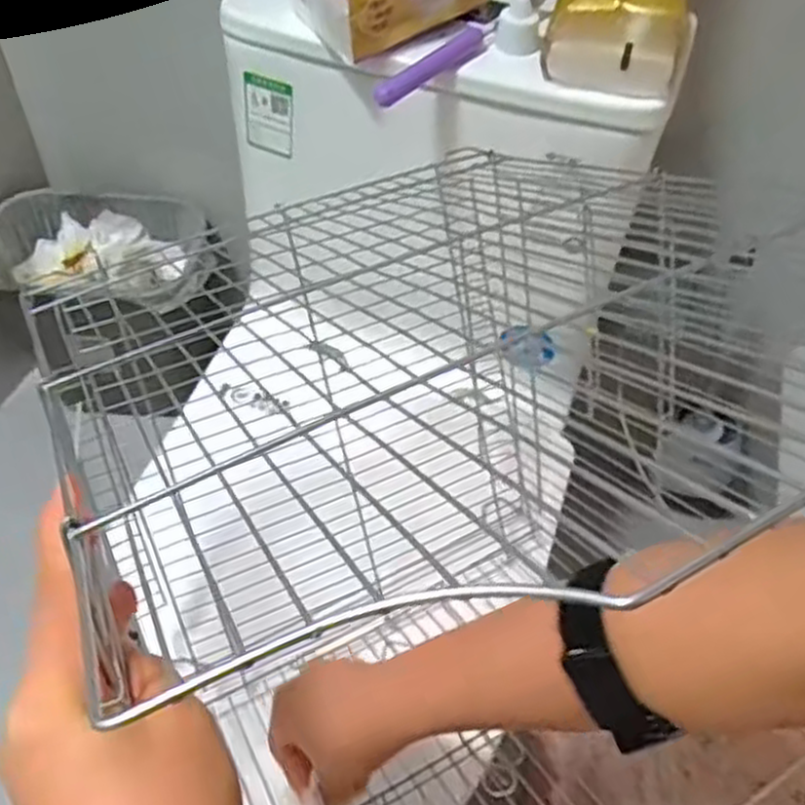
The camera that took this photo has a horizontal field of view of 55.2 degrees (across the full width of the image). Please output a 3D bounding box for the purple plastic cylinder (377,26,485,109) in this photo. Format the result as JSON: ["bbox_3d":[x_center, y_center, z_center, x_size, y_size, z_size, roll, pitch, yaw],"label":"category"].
[{"bbox_3d":[0.024,-0.247,0.563,0.022,0.019,0.109,36,59,21],"label":"purple plastic cylinder"}]

